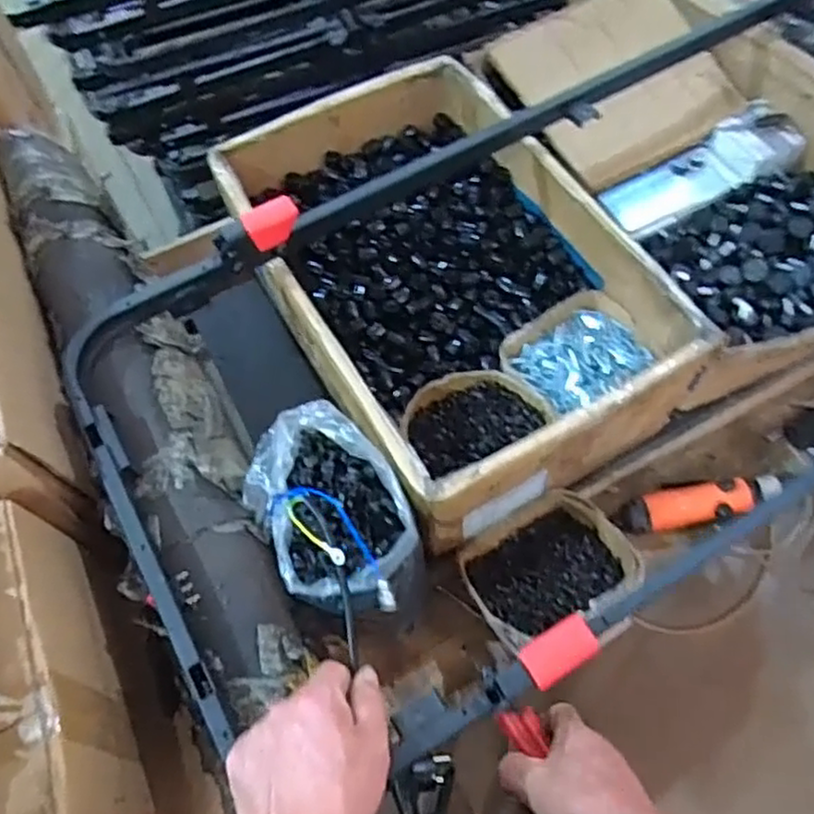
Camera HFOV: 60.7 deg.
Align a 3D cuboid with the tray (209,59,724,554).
[{"bbox_3d":[0.041,-0.154,0.825,0.360,0.146,0.536,-29,65,-11],"label":"tray"}]

